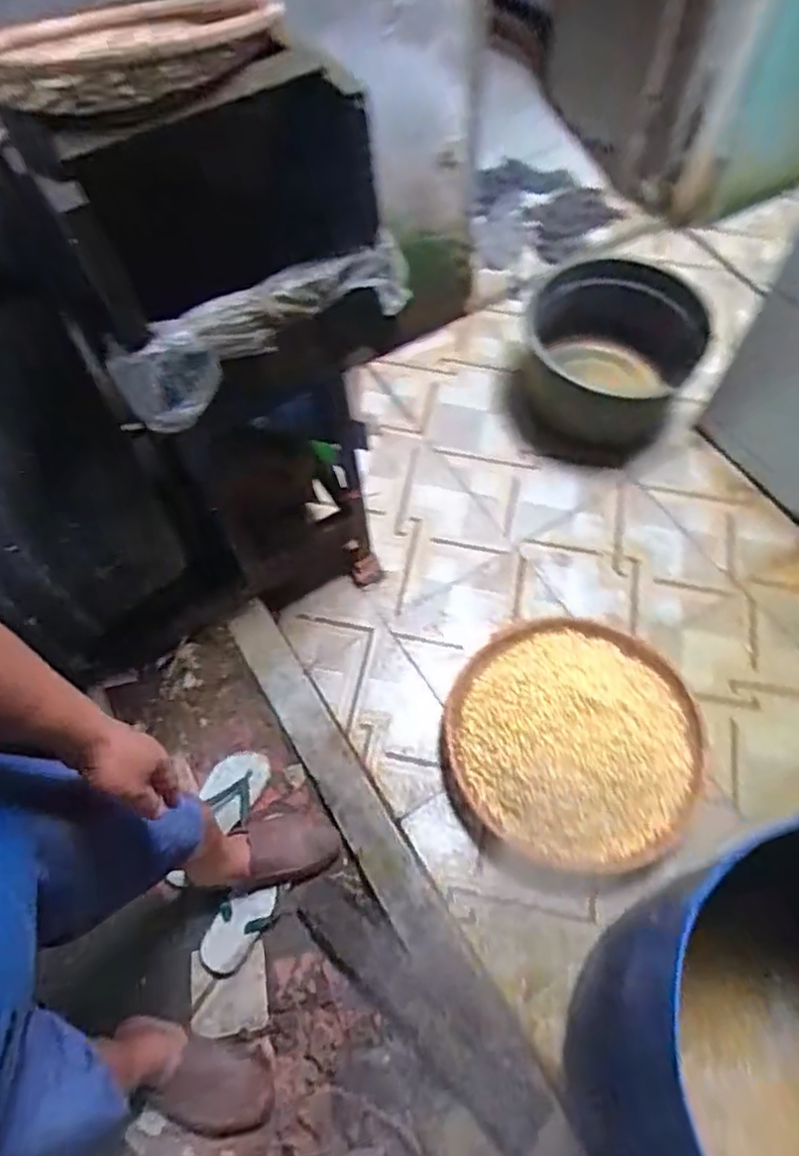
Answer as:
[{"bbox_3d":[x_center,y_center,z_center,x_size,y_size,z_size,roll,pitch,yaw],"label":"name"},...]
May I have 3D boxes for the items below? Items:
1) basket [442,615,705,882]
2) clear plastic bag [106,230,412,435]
[{"bbox_3d":[0.380,0.326,1.415,0.537,0.160,0.547,-1,63,1],"label":"basket"},{"bbox_3d":[-0.177,-0.334,0.887,0.416,0.108,0.068,-31,66,-13],"label":"clear plastic bag"}]

